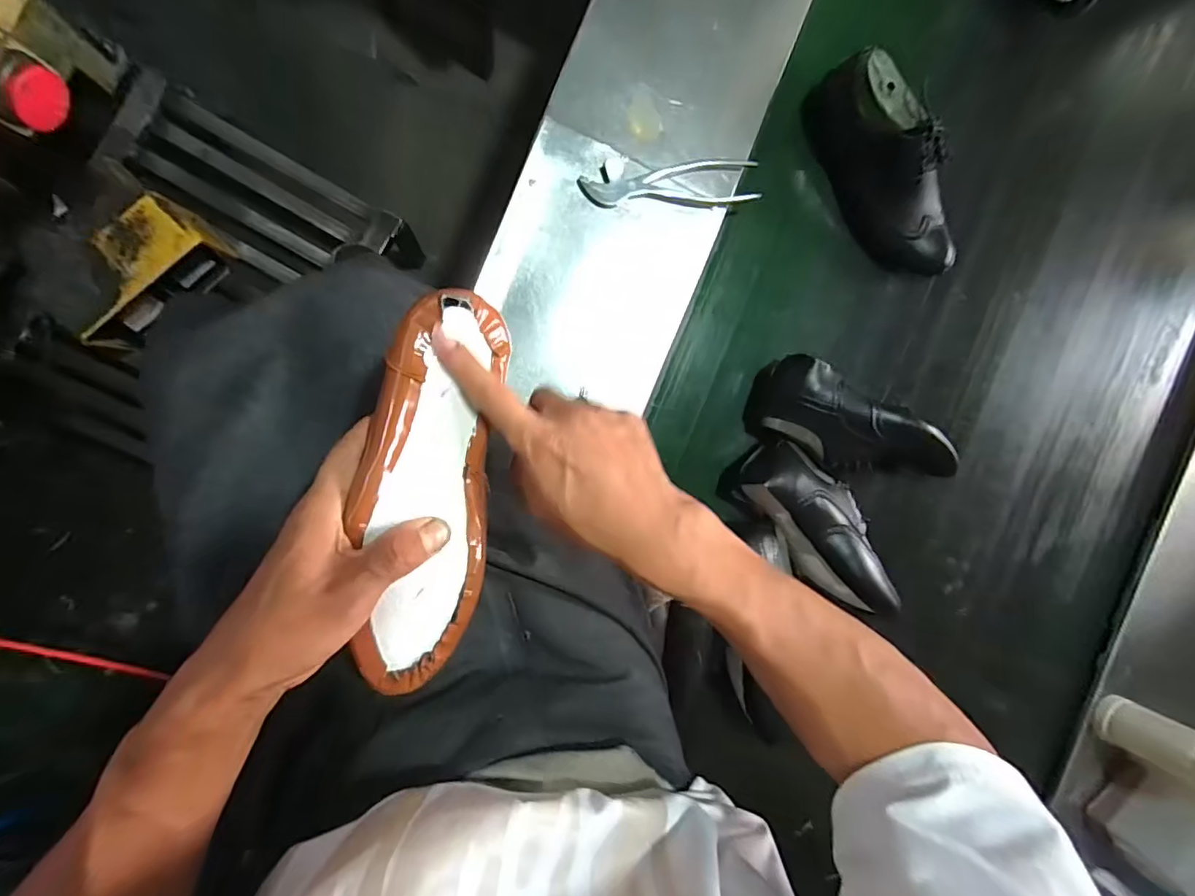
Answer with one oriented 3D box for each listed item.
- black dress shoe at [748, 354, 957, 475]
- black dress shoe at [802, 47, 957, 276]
[{"bbox_3d":[0.302,-0.015,0.634,0.243,0.093,0.101,24,88,-11],"label":"black dress shoe"},{"bbox_3d":[0.335,-0.310,0.608,0.086,0.091,0.255,-41,110,-4],"label":"black dress shoe"}]

